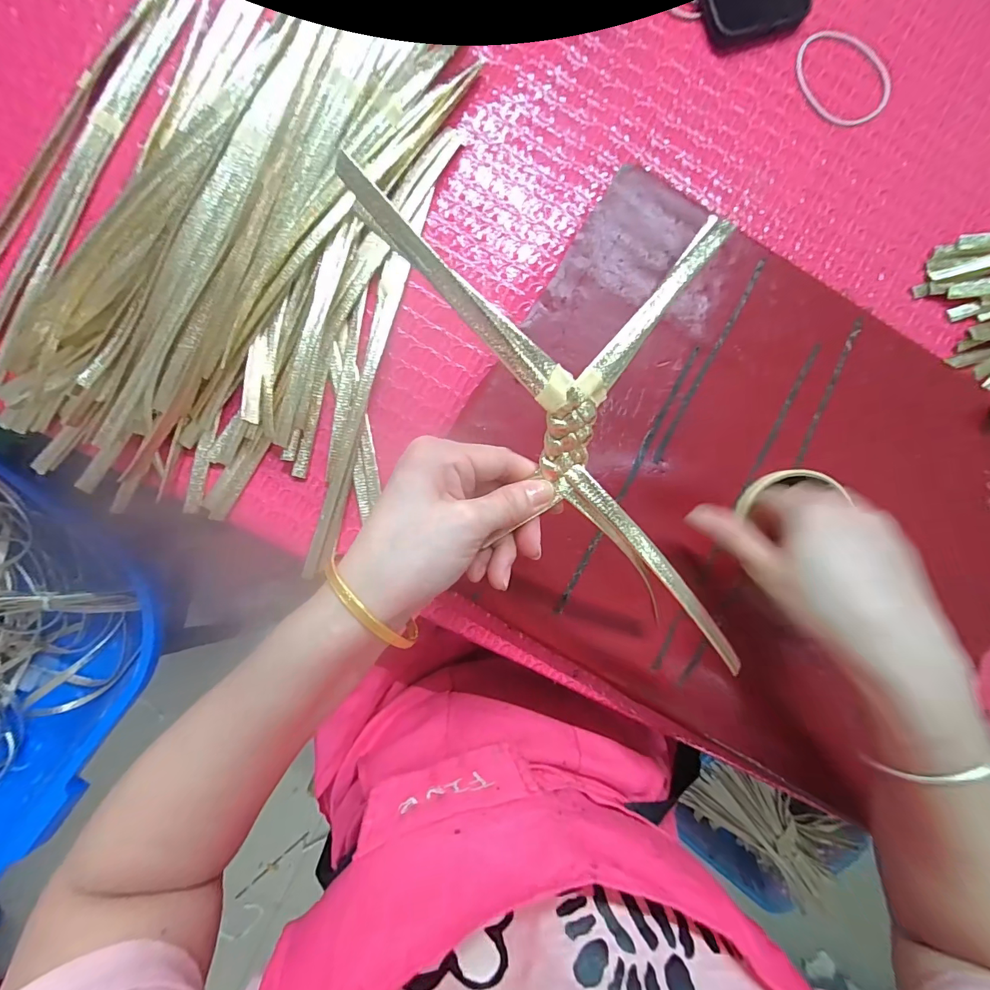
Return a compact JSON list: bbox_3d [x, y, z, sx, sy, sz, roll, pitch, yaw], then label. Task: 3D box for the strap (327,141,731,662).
[{"bbox_3d":[0.076,-0.045,0.204,0.134,0.026,0.268,-35,107,-3],"label":"strap"}]

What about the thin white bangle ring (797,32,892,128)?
[{"bbox_3d":[0.254,-0.304,0.317,0.065,0.005,0.072,-28,92,-3],"label":"thin white bangle ring"}]

